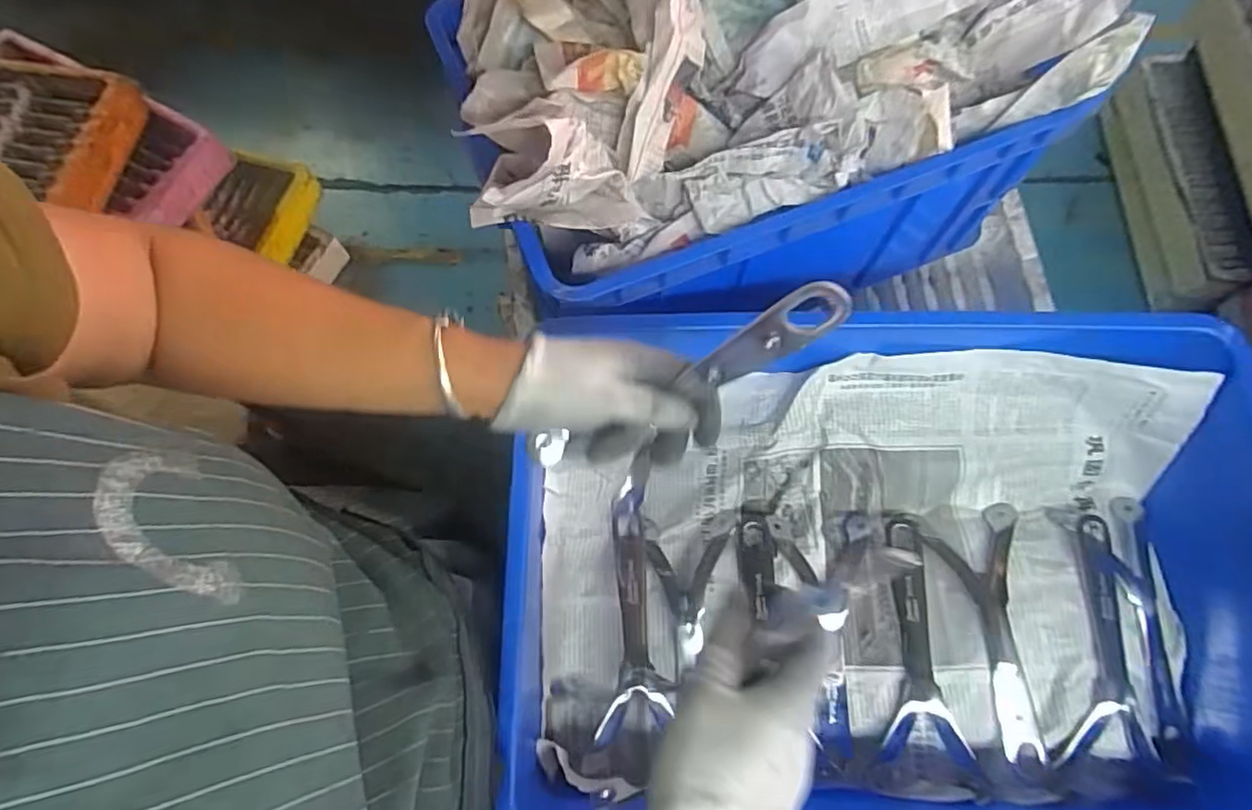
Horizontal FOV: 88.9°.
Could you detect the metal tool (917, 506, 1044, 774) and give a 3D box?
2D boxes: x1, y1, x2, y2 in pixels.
[{"bbox_3d":[0.292,0.173,0.489,0.072,0.022,0.186,-8,71,-1],"label":"metal tool"}]

